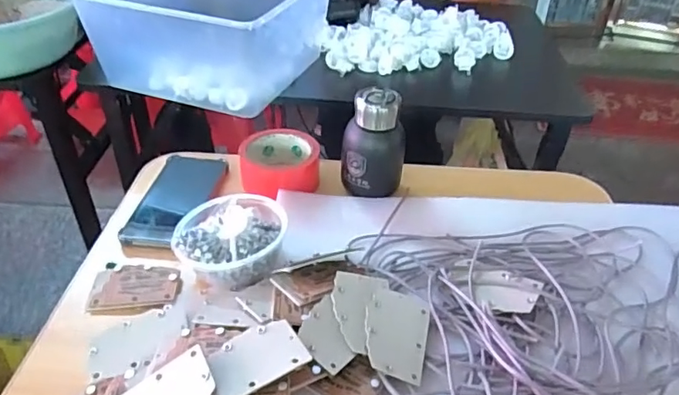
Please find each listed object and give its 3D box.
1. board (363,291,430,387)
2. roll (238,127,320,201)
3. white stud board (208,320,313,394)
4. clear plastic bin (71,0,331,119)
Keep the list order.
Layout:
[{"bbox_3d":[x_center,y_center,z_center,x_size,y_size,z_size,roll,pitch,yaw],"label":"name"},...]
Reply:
[{"bbox_3d":[0.049,0.116,0.462,0.054,0.004,0.083,19,41,0],"label":"board"},{"bbox_3d":[-0.074,-0.044,0.675,0.098,0.044,0.091,0,38,-3],"label":"roll"},{"bbox_3d":[-0.069,0.126,0.418,0.081,0.005,0.055,-20,37,-21],"label":"white stud board"},{"bbox_3d":[-0.190,-0.289,0.860,0.316,0.145,0.365,14,39,15],"label":"clear plastic bin"}]

